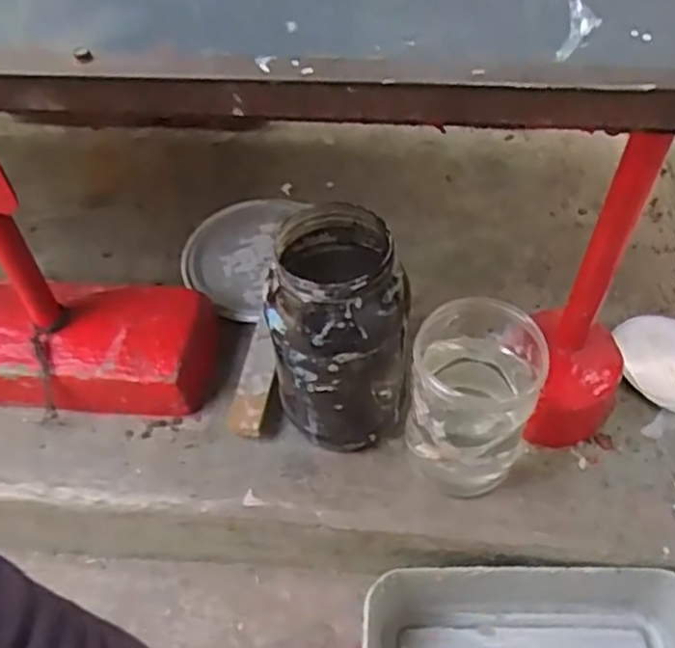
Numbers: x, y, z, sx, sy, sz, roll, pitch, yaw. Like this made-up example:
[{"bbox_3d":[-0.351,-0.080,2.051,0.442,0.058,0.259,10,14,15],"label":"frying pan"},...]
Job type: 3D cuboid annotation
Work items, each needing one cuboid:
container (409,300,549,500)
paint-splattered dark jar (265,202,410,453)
[{"bbox_3d":[0.109,0.065,0.578,0.089,0.157,0.096,-2,53,2],"label":"container"},{"bbox_3d":[0.000,0.011,0.590,0.105,0.210,0.119,-10,53,-4],"label":"paint-splattered dark jar"}]

